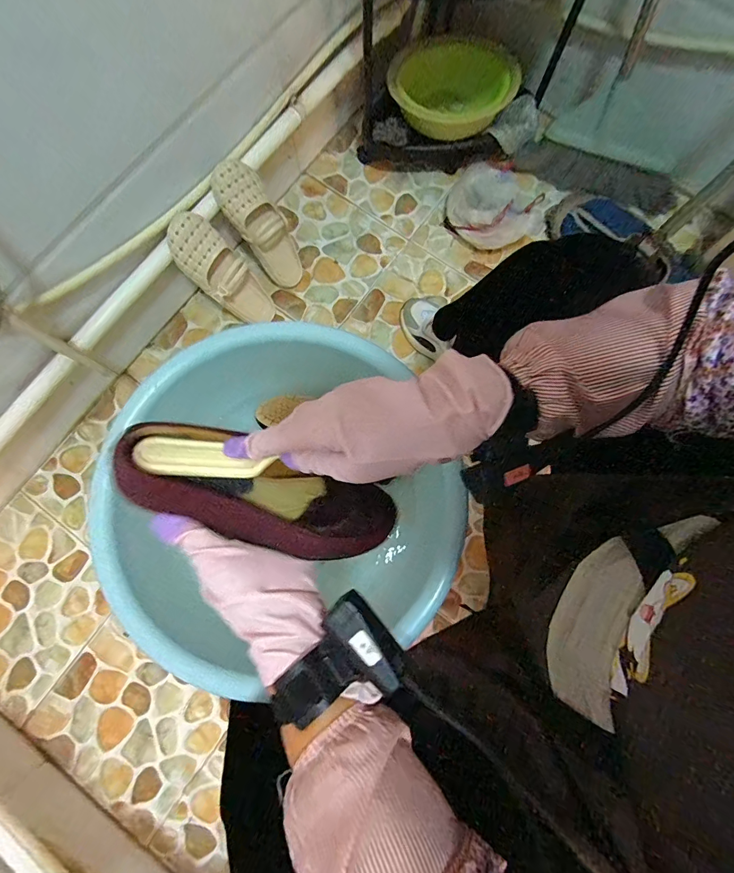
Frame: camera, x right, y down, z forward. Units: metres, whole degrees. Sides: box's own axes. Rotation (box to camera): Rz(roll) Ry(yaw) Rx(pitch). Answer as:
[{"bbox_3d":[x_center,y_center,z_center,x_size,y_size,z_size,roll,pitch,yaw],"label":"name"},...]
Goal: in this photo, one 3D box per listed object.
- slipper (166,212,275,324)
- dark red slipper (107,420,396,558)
[{"bbox_3d":[-0.270,-0.305,0.771,0.062,0.243,0.093,26,79,33],"label":"slipper"},{"bbox_3d":[-0.085,0.046,0.339,0.216,0.052,0.079,18,79,-17],"label":"dark red slipper"}]

